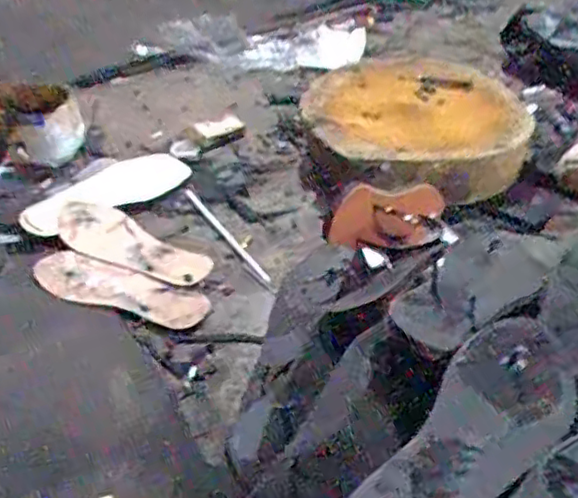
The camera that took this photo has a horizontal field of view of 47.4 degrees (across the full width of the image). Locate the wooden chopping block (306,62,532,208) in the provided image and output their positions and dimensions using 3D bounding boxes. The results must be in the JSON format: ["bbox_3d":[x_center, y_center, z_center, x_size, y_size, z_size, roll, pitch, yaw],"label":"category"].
[{"bbox_3d":[0.169,-0.191,1.025,0.318,0.113,0.373,-32,46,-26],"label":"wooden chopping block"}]

